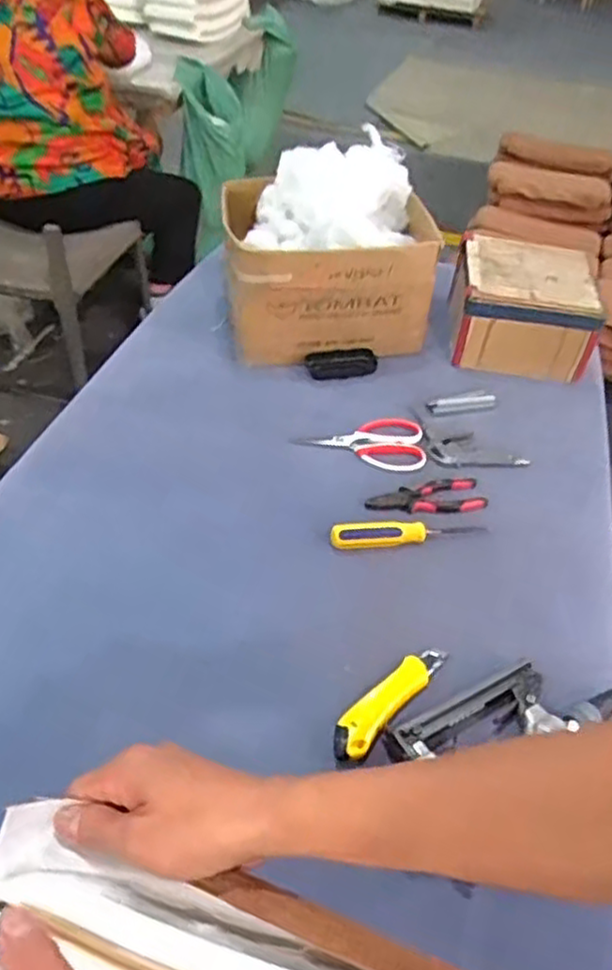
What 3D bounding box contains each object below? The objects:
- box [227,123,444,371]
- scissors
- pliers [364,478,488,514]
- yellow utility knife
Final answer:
[{"bbox_3d":[0.034,-0.349,1.125,0.306,0.244,0.242,0,44,-7],"label":"box"},{"bbox_3d":[0.078,-0.063,0.997,0.173,0.014,0.099,4,43,-2],"label":"scissors"},{"bbox_3d":[0.154,0.015,0.920,0.159,0.010,0.055,-5,45,-11],"label":"pliers"},{"bbox_3d":[0.082,0.209,0.707,0.039,0.013,0.164,34,50,26],"label":"yellow utility knife"}]

